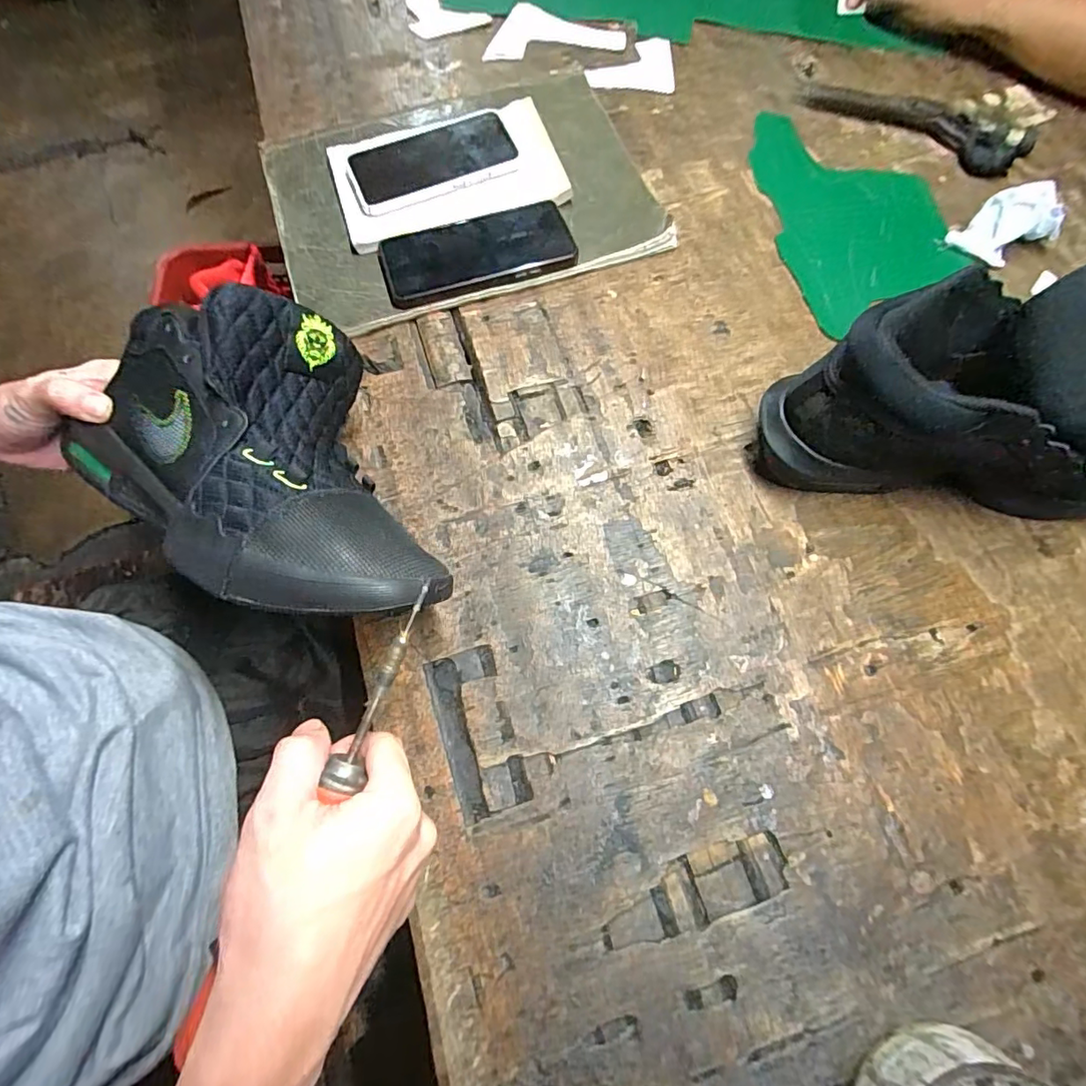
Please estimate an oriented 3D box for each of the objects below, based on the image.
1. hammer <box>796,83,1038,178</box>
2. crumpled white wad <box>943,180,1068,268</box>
[{"bbox_3d":[0.385,-0.442,0.532,0.229,0.022,0.066,31,72,11],"label":"hammer"},{"bbox_3d":[0.426,-0.291,0.465,0.064,0.040,0.057,-21,71,-8],"label":"crumpled white wad"}]

